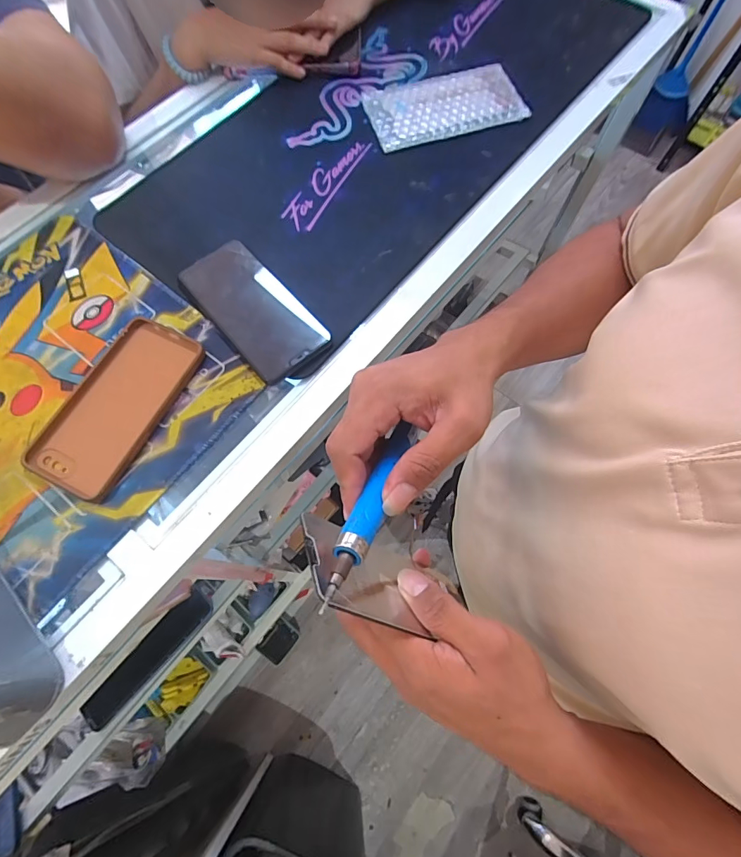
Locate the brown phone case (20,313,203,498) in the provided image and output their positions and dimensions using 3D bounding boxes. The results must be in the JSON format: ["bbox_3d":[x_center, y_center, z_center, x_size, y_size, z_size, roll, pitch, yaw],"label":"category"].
[{"bbox_3d":[-0.219,-0.023,0.370,0.083,0.006,0.158,24,72,8],"label":"brown phone case"}]

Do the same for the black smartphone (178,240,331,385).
[{"bbox_3d":[-0.109,-0.113,0.403,0.073,0.010,0.152,-40,75,-13],"label":"black smartphone"}]

